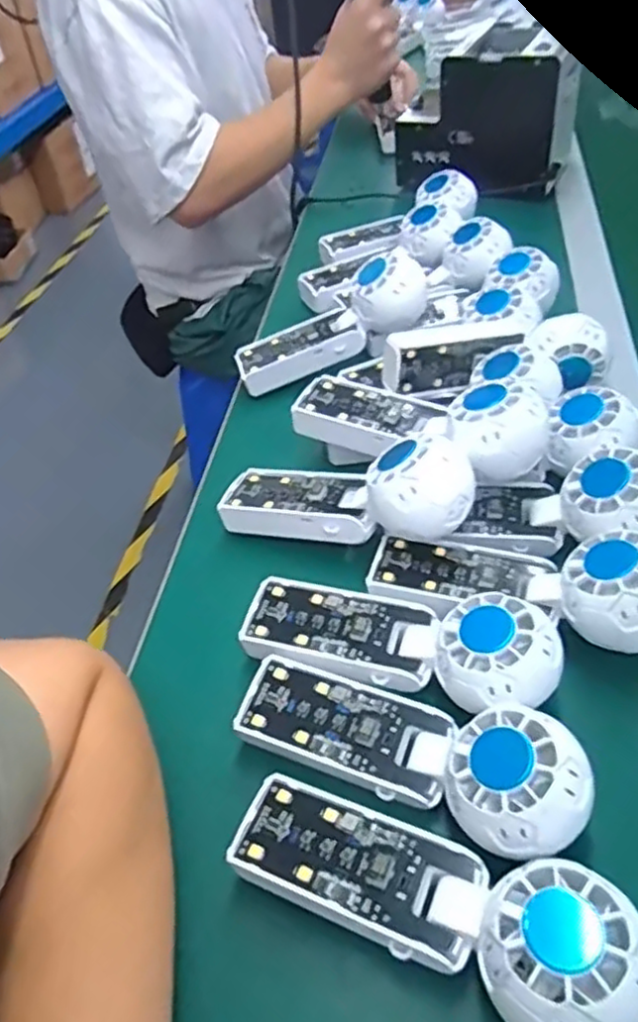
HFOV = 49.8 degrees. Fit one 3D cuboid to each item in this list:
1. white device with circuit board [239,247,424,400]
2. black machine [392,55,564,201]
[{"bbox_3d":[0.010,-0.156,0.582,0.171,0.051,0.053,-28,45,15],"label":"white device with circuit board"},{"bbox_3d":[0.170,-0.423,0.760,0.181,0.128,0.023,17,52,21],"label":"black machine"}]

